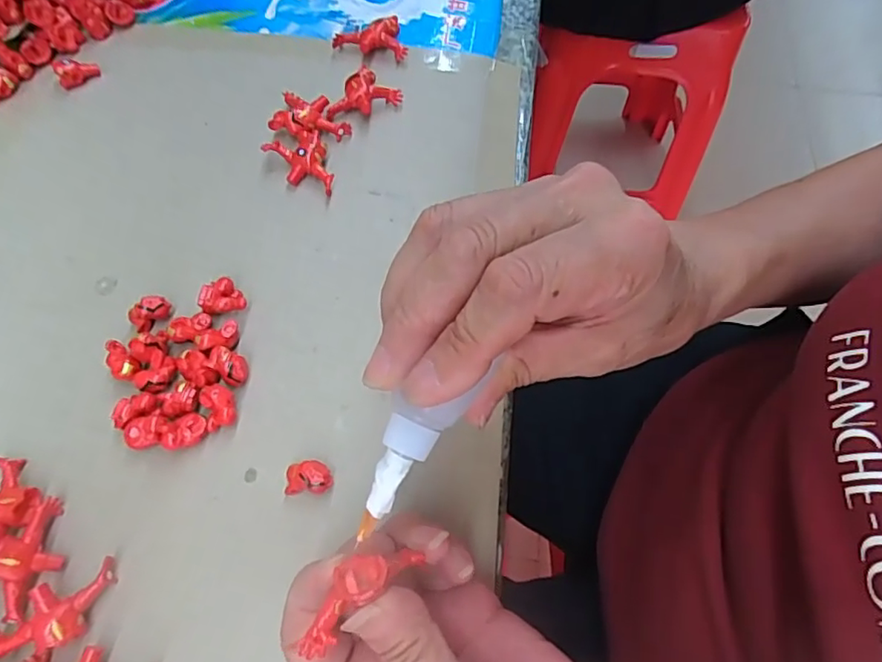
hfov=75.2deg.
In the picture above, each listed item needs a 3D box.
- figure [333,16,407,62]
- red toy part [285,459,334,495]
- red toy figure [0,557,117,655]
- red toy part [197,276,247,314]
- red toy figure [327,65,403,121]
[{"bbox_3d":[-0.049,-0.198,0.389,0.048,0.016,0.029,-3,64,-3],"label":"figure"},{"bbox_3d":[-0.059,0.066,0.259,0.022,0.013,0.014,4,64,1],"label":"red toy part"},{"bbox_3d":[-0.156,0.115,0.228,0.051,0.015,0.024,-26,67,-13],"label":"red toy figure"},{"bbox_3d":[-0.113,-0.016,0.295,0.020,0.011,0.017,-29,68,-14],"label":"red toy part"},{"bbox_3d":[-0.051,-0.147,0.361,0.046,0.017,0.026,-37,70,-17],"label":"red toy figure"}]

